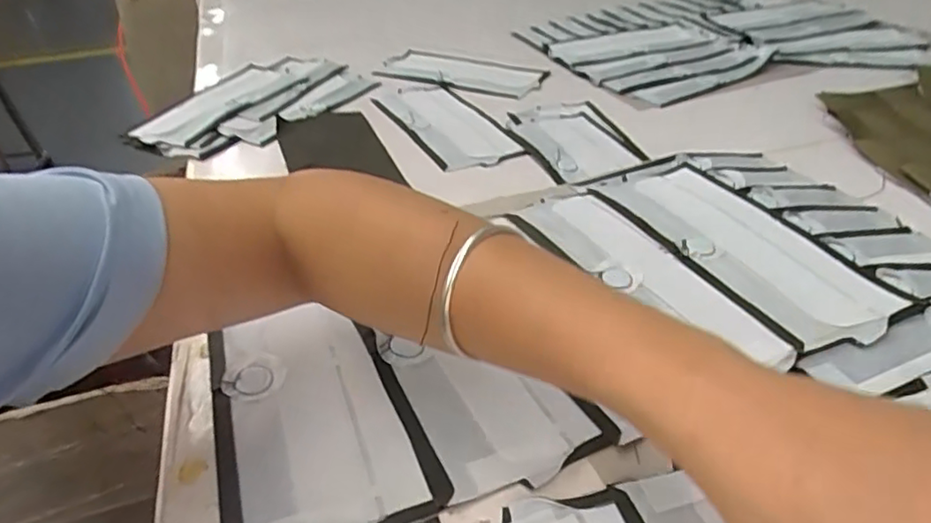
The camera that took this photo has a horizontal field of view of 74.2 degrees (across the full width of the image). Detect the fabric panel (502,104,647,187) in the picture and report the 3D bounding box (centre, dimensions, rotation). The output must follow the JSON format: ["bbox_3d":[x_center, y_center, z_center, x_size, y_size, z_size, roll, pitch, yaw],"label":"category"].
[{"bbox_3d":[0.123,-0.136,0.690,0.115,0.022,0.202,-13,38,-13],"label":"fabric panel"}]

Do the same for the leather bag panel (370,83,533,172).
[{"bbox_3d":[-0.022,-0.165,0.746,0.110,0.015,0.230,-21,41,-23],"label":"leather bag panel"}]

